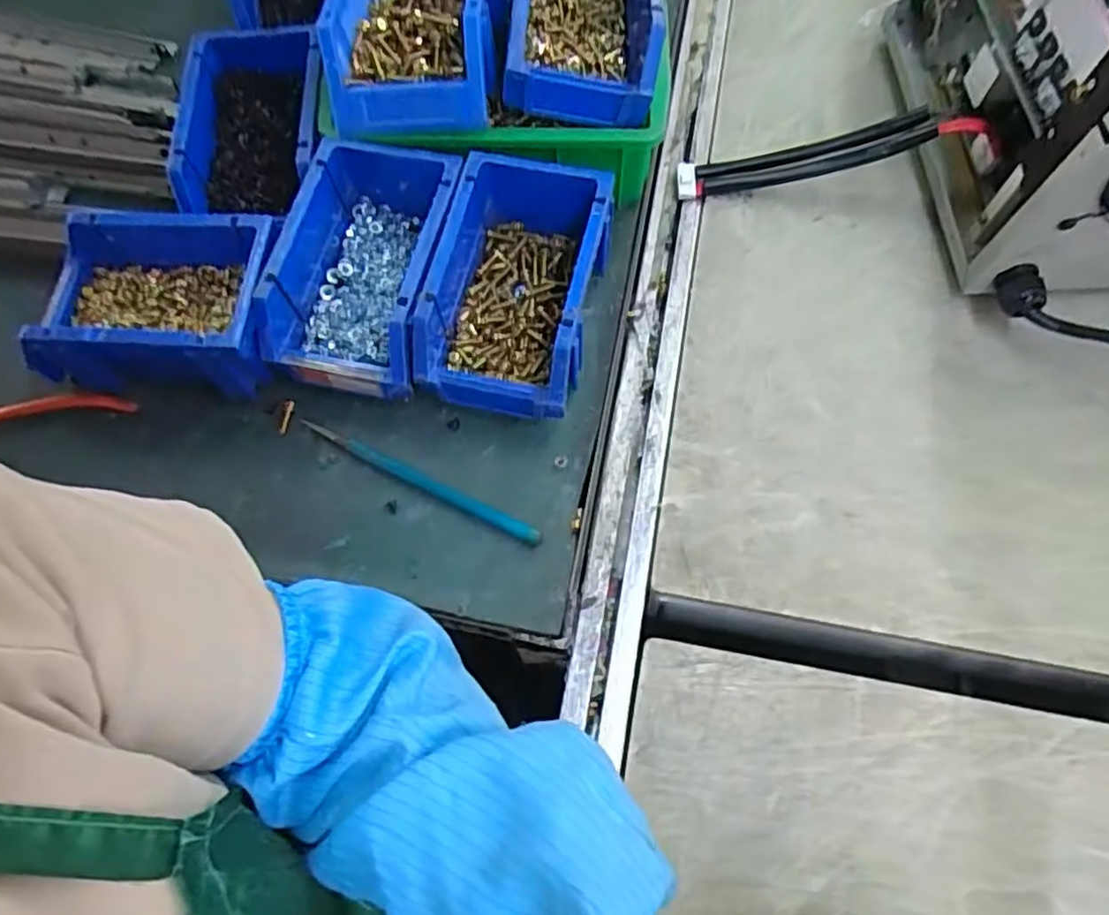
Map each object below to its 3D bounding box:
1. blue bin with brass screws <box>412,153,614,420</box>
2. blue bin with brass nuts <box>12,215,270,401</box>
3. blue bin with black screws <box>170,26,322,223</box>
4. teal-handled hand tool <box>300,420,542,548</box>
[{"bbox_3d":[-0.026,-0.112,0.451,0.104,0.072,0.154,12,69,6],"label":"blue bin with brass screws"},{"bbox_3d":[-0.267,-0.102,0.449,0.163,0.064,0.101,1,68,1],"label":"blue bin with brass nuts"},{"bbox_3d":[-0.220,-0.239,0.500,0.106,0.056,0.165,-10,68,-3],"label":"blue bin with black screws"},{"bbox_3d":[-0.086,0.014,0.434,0.173,0.005,0.011,26,72,12],"label":"teal-handled hand tool"}]

